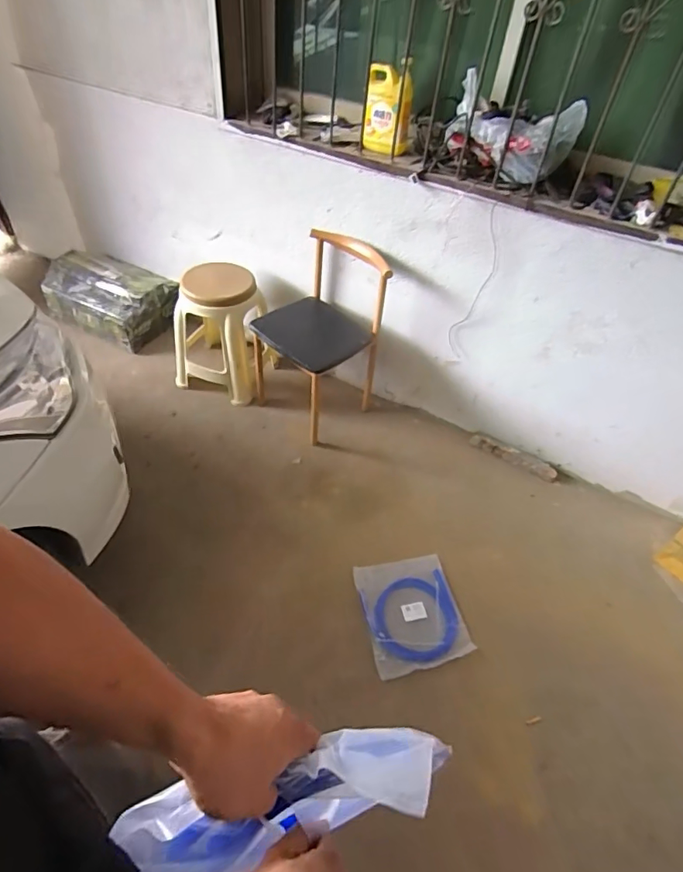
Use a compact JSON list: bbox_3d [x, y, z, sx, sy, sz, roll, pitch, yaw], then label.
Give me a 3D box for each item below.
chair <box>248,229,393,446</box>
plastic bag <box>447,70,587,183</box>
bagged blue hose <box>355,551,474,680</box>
[{"bbox_3d":[-0.096,-0.364,1.783,0.407,0.631,0.399,32,51,22],"label":"chair"},{"bbox_3d":[0.474,-0.842,1.352,0.337,0.185,0.141,24,48,16],"label":"plastic bag"},{"bbox_3d":[0.207,0.532,1.474,0.274,0.024,0.323,-14,57,-3],"label":"bagged blue hose"}]

